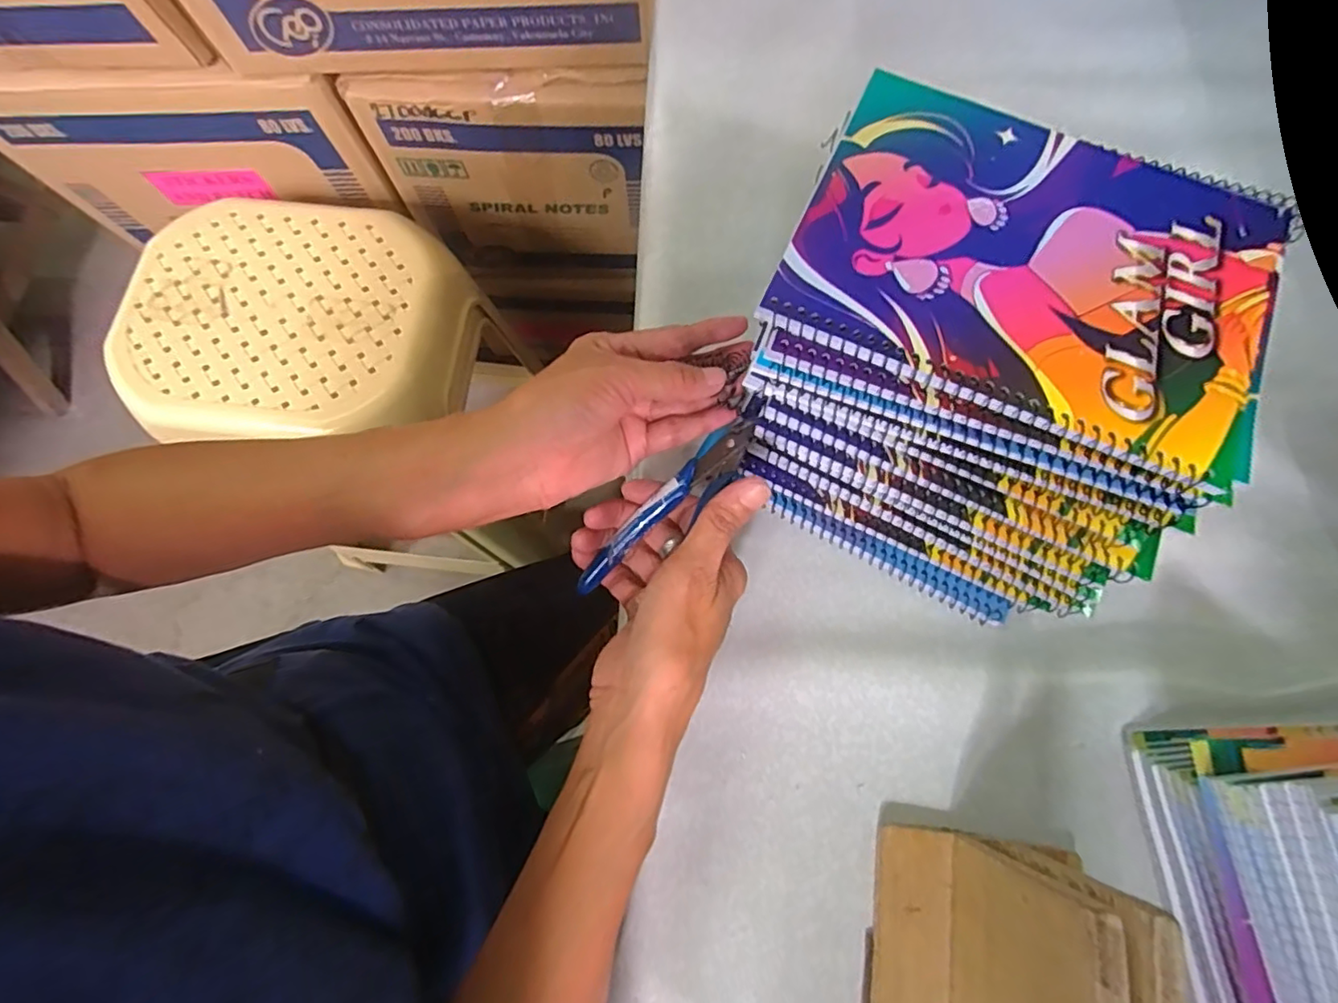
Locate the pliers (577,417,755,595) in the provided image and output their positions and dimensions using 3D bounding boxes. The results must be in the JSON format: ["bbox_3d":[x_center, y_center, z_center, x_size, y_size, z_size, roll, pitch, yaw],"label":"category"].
[{"bbox_3d":[0.000,0.006,0.319,0.125,0.022,0.024,-44,77,10],"label":"pliers"}]

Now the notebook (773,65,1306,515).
[{"bbox_3d":[0.158,-0.105,0.262,0.193,0.005,0.147,25,76,7],"label":"notebook"}]

